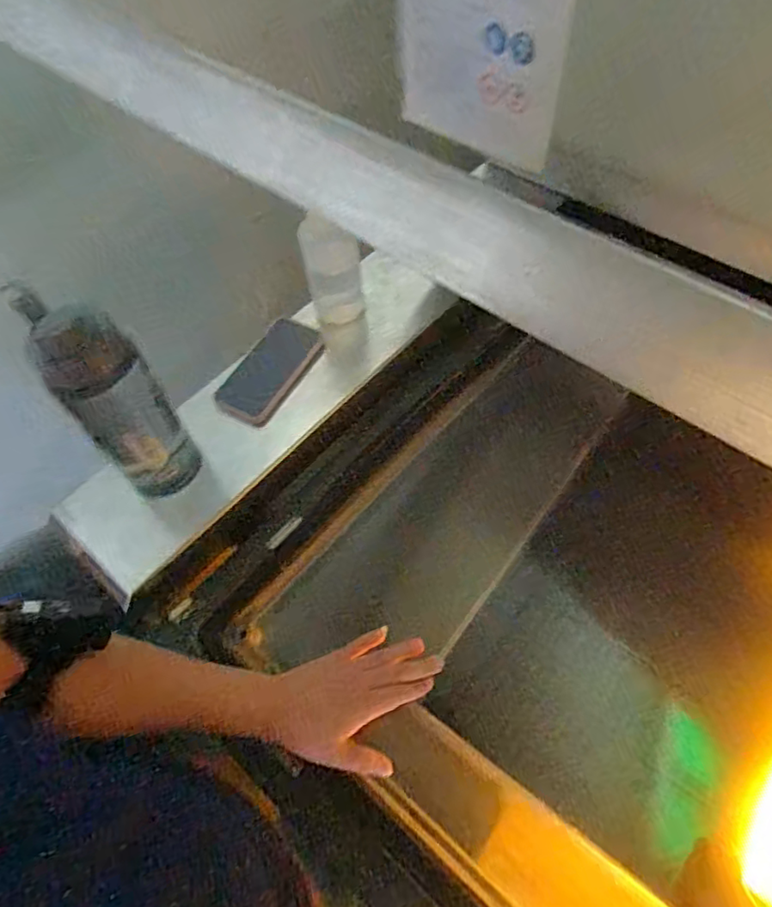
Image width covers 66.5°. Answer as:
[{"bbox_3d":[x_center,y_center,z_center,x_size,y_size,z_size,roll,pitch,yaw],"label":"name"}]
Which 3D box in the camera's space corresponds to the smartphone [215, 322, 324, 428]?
[{"bbox_3d":[-0.154,-0.112,0.788,0.092,0.010,0.169,24,64,17],"label":"smartphone"}]

